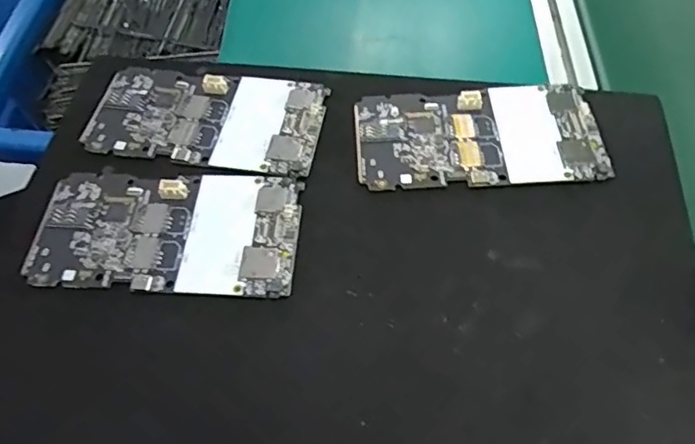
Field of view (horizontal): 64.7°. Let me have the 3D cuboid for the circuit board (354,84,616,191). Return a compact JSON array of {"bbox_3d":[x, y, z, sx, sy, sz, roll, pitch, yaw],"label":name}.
[{"bbox_3d":[0.070,-0.047,0.300,0.129,0.004,0.065,-3,59,0],"label":"circuit board"}]

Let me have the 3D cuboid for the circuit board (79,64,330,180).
[{"bbox_3d":[-0.078,-0.061,0.310,0.126,0.005,0.065,9,59,7],"label":"circuit board"}]

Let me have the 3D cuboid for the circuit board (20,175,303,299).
[{"bbox_3d":[-0.089,0.004,0.272,0.128,0.004,0.064,0,59,2],"label":"circuit board"}]

